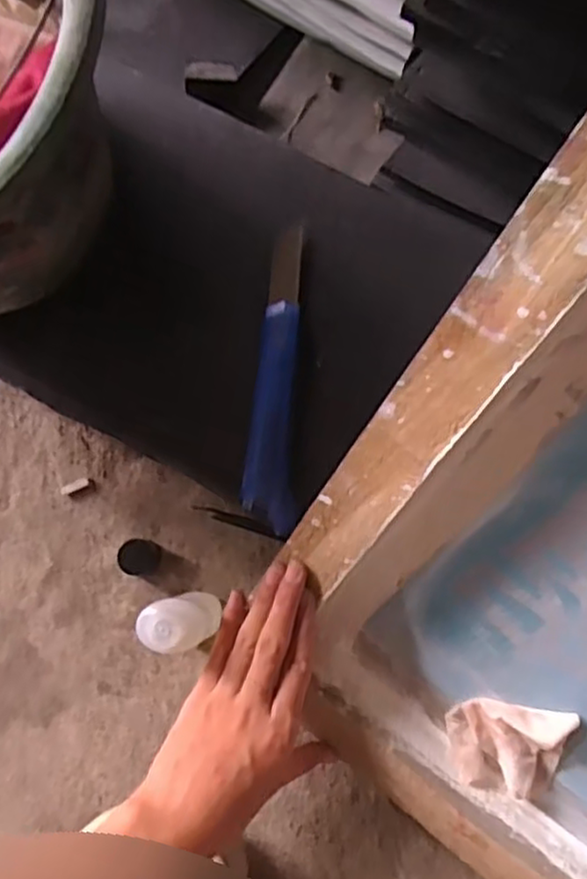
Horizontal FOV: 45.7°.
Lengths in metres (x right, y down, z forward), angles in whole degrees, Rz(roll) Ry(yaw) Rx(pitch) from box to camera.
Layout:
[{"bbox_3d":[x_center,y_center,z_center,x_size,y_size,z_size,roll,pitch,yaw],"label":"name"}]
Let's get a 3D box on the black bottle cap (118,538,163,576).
[{"bbox_3d":[-0.101,0.078,0.460,0.024,0.022,0.024,0,78,0],"label":"black bottle cap"}]

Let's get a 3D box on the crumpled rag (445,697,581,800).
[{"bbox_3d":[0.120,0.176,0.394,0.061,0.048,0.054,6,78,1],"label":"crumpled rag"}]

